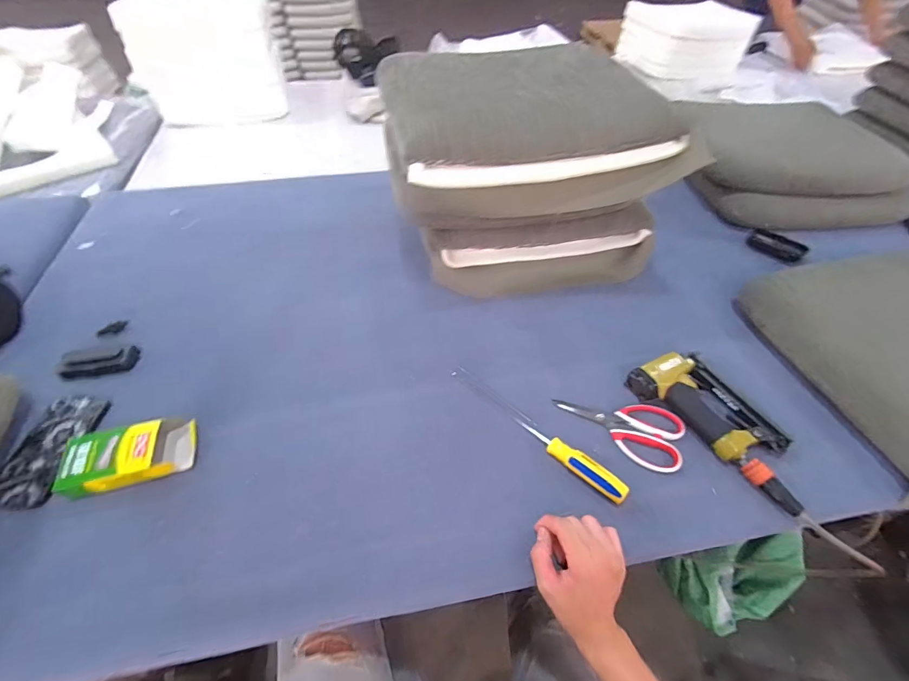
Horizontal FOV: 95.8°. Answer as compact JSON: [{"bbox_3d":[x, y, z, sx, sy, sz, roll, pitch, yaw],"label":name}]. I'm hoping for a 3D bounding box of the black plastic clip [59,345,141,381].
[{"bbox_3d":[-0.559,0.033,0.644,0.104,0.019,0.048,-10,51,-10],"label":"black plastic clip"}]

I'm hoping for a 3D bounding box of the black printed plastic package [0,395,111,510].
[{"bbox_3d":[-0.546,0.142,0.553,0.080,0.010,0.160,0,50,-2],"label":"black printed plastic package"}]

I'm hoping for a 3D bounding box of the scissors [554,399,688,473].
[{"bbox_3d":[0.236,0.119,0.595,0.176,0.009,0.095,20,52,15],"label":"scissors"}]

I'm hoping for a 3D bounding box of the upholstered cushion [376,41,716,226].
[{"bbox_3d":[0.109,-0.371,0.696,0.436,0.105,0.402,-12,51,-11],"label":"upholstered cushion"}]

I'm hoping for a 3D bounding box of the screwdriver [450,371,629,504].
[{"bbox_3d":[0.108,0.123,0.584,0.289,0.024,0.030,37,58,26],"label":"screwdriver"}]

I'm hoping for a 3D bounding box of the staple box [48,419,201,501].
[{"bbox_3d":[-0.426,0.149,0.539,0.146,0.032,0.082,-10,51,-10],"label":"staple box"}]

